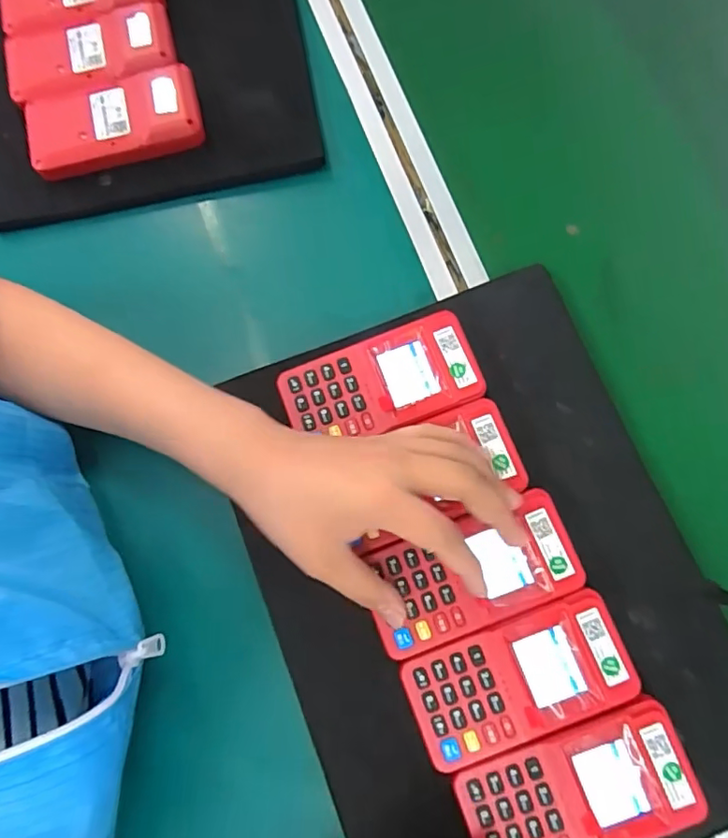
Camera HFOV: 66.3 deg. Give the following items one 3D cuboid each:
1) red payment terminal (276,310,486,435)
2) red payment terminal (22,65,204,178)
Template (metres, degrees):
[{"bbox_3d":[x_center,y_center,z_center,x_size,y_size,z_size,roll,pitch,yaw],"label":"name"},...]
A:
[{"bbox_3d":[0.010,-0.020,0.357,0.119,0.027,0.059,-20,78,-3],"label":"red payment terminal"},{"bbox_3d":[-0.188,-0.226,0.419,0.126,0.019,0.065,-16,77,-2],"label":"red payment terminal"}]

